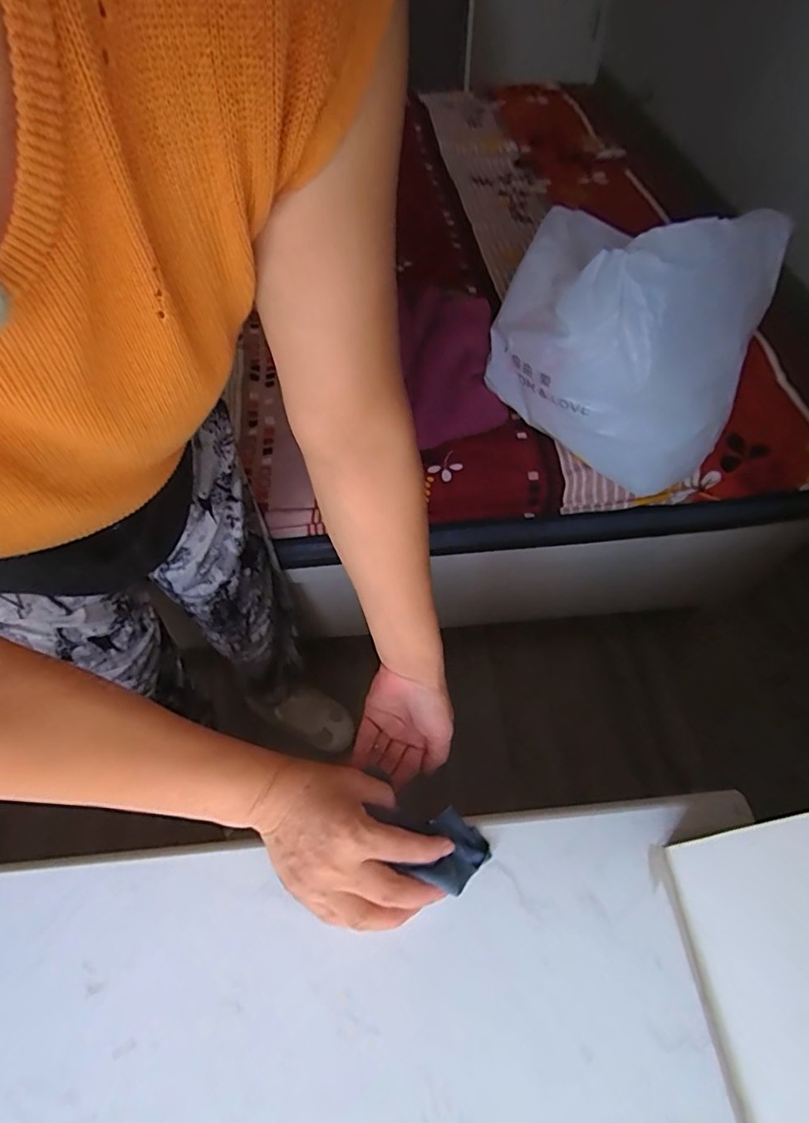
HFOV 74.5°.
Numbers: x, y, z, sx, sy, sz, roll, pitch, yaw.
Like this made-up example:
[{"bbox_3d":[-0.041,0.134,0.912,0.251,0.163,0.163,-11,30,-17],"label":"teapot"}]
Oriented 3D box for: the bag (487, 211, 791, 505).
[{"bbox_3d":[0.301,-0.314,0.747,0.353,0.288,0.254,30,64,17],"label":"bag"}]

